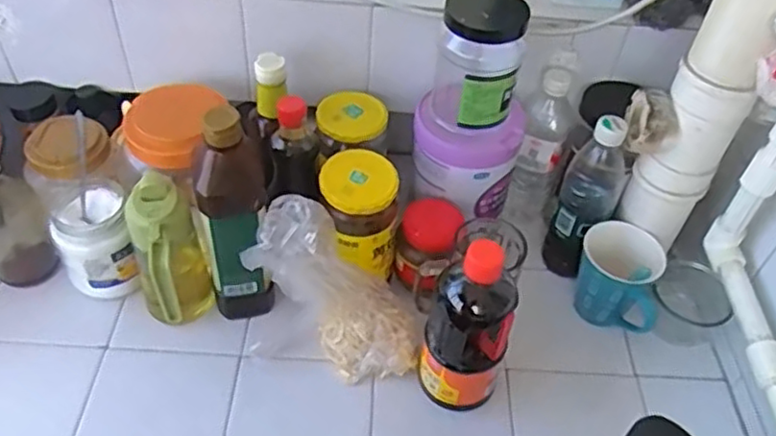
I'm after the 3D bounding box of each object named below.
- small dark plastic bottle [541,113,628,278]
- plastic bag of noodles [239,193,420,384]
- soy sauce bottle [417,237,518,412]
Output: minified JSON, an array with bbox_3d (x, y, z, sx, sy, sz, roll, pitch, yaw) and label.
[{"bbox_3d":[0.231,-0.014,0.780,0.066,0.220,0.071,21,49,14],"label":"small dark plastic bottle"},{"bbox_3d":[-0.054,0.066,0.697,0.180,0.205,0.108,2,47,-3],"label":"plastic bag of noodles"},{"bbox_3d":[0.081,0.112,0.661,0.087,0.211,0.074,1,47,-4],"label":"soy sauce bottle"}]

